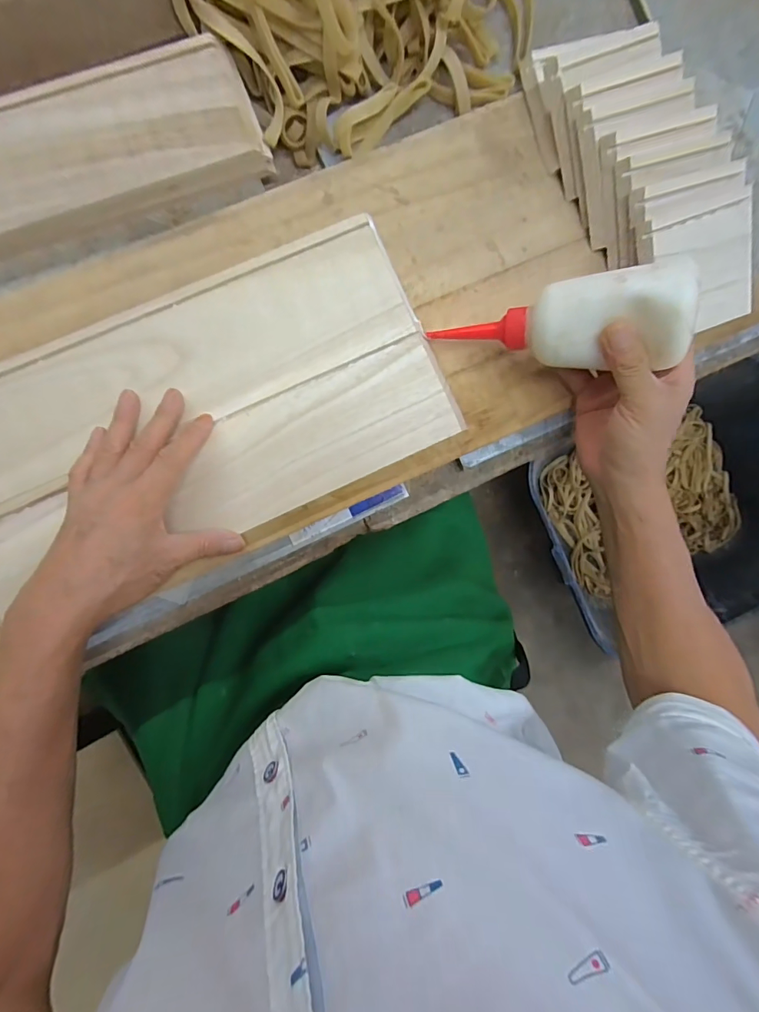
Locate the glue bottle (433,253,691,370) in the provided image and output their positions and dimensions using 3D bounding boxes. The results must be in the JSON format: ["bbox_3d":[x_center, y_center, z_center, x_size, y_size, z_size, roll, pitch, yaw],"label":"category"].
[{"bbox_3d":[0.118,-0.126,0.306,0.163,0.040,0.053,4,89,32],"label":"glue bottle"}]

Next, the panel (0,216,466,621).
[{"bbox_3d":[-0.139,-0.066,0.340,0.372,0.010,0.188,-25,91,-4],"label":"panel"}]

